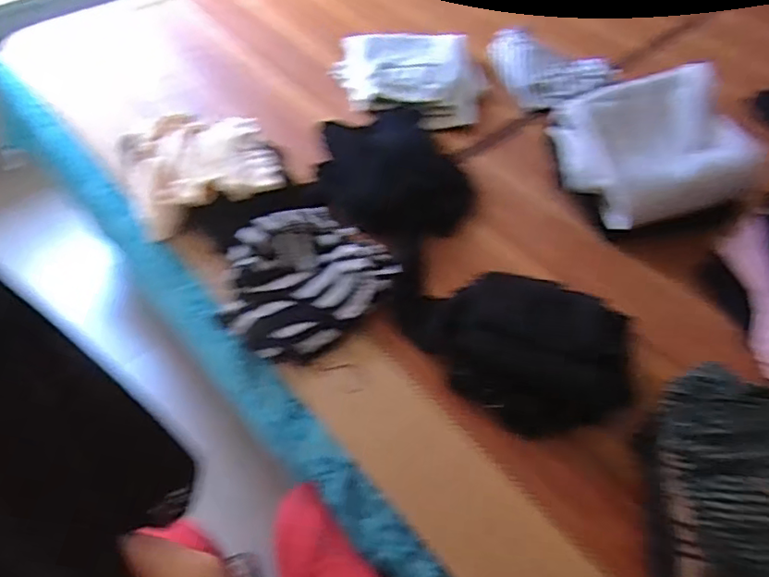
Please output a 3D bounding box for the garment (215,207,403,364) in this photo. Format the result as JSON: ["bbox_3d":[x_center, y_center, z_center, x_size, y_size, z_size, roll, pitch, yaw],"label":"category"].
[{"bbox_3d":[-0.108,-0.015,0.751,0.194,0.066,0.220,26,55,18],"label":"garment"}]

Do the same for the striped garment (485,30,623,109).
[{"bbox_3d":[0.330,-0.458,1.154,0.204,0.041,0.269,-18,54,-15],"label":"striped garment"}]

